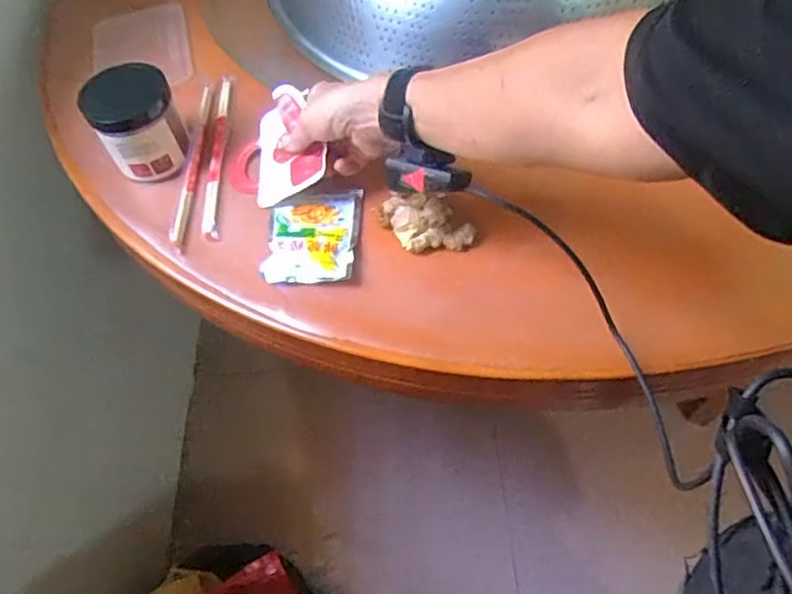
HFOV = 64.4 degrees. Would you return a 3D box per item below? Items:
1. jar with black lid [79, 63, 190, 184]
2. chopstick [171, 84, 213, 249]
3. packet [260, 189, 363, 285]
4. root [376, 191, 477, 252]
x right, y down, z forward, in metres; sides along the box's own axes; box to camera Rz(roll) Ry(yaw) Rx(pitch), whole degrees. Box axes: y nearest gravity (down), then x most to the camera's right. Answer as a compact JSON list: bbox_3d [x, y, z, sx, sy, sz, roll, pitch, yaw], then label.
[{"bbox_3d":[-0.257,-0.168,0.630,0.082,0.100,0.064,-25,59,-13],"label":"jar with black lid"},{"bbox_3d":[-0.213,-0.142,0.656,0.015,0.015,0.213,-2,56,2],"label":"chopstick"},{"bbox_3d":[-0.079,-0.059,0.597,0.085,0.016,0.110,0,56,3],"label":"packet"},{"bbox_3d":[0.027,-0.068,0.579,0.095,0.041,0.048,9,57,9],"label":"root"}]

